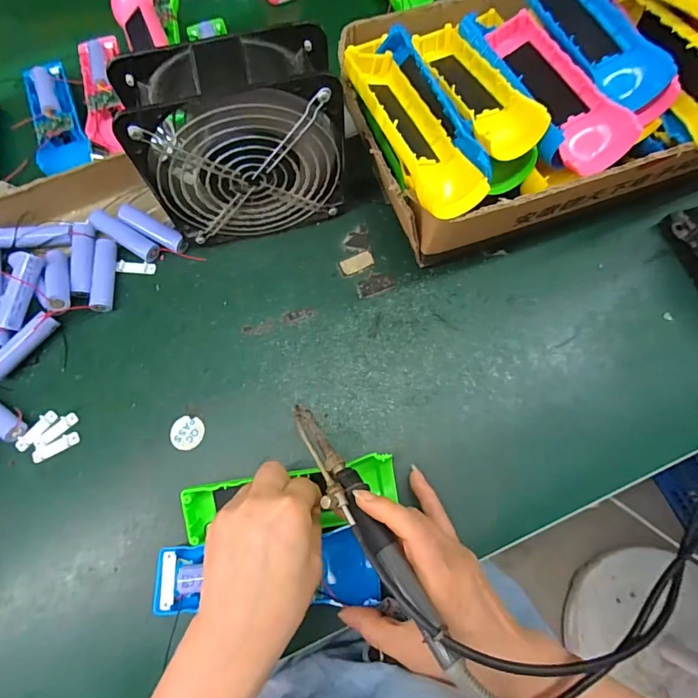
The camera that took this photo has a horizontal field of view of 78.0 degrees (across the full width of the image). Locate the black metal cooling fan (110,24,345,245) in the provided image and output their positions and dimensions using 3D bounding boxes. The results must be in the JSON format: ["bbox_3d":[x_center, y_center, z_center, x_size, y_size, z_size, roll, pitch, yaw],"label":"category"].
[{"bbox_3d":[-0.080,-0.154,0.341,0.144,0.152,0.060,-17,73,-4],"label":"black metal cooling fan"}]

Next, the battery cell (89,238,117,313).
[{"bbox_3d":[-0.219,-0.066,0.388,0.016,0.016,0.068,-5,72,-1],"label":"battery cell"}]

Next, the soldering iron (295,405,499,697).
[{"bbox_3d":[0.012,0.106,0.252,0.022,0.026,0.195,-31,56,-9],"label":"soldering iron"}]

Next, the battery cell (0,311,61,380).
[{"bbox_3d":[-0.276,-0.002,0.366,0.015,0.022,0.065,33,75,11],"label":"battery cell"}]

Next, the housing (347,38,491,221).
[{"bbox_3d":[0.038,-0.177,0.322,0.050,0.025,0.185,-22,73,-6],"label":"housing"}]

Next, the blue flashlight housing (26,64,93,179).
[{"bbox_3d":[-0.301,-0.239,0.442,0.039,0.023,0.147,-19,73,-5],"label":"blue flashlight housing"}]

